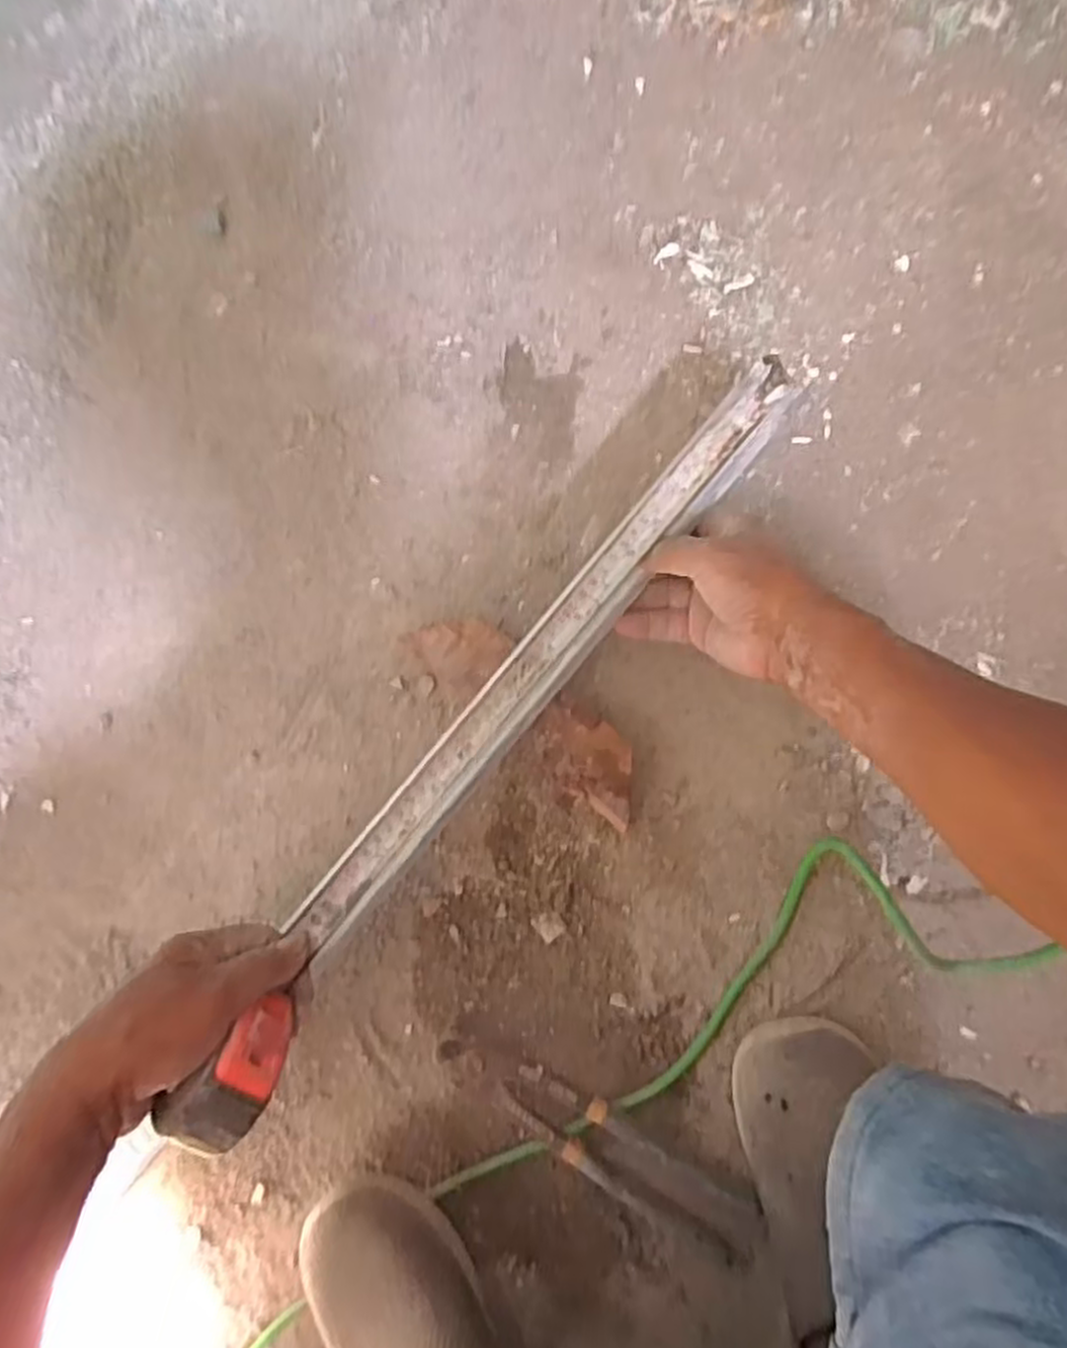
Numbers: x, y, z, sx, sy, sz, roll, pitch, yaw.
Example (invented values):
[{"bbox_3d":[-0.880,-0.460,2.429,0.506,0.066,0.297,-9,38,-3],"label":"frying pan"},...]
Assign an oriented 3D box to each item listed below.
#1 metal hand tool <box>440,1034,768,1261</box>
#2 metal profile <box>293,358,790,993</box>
[{"bbox_3d":[0.040,0.303,0.508,0.224,0.020,0.045,30,86,7],"label":"metal hand tool"},{"bbox_3d":[0.013,-0.014,0.482,0.033,0.035,0.430,40,86,8],"label":"metal profile"}]

